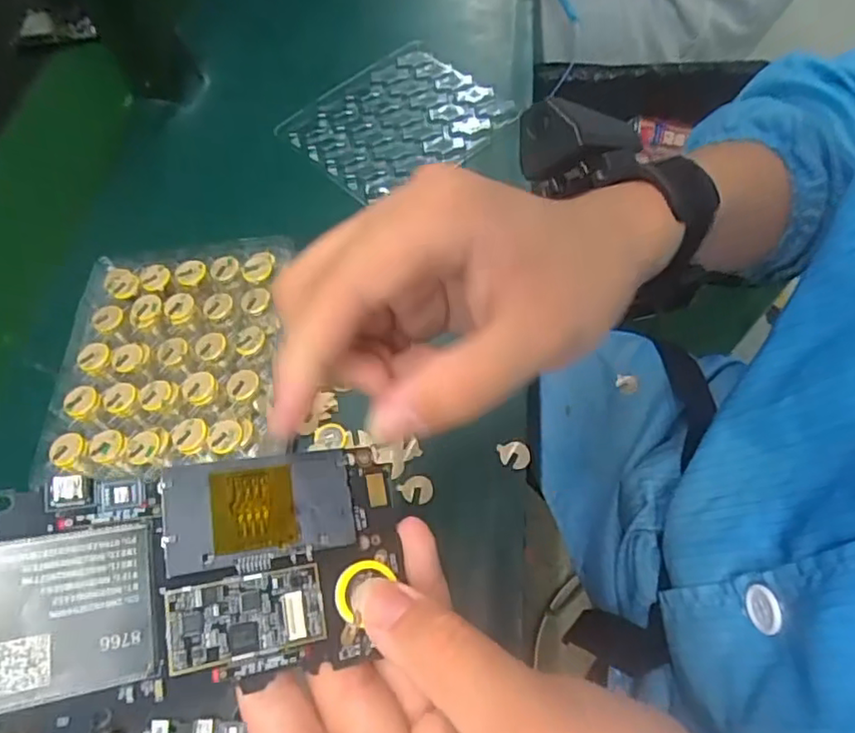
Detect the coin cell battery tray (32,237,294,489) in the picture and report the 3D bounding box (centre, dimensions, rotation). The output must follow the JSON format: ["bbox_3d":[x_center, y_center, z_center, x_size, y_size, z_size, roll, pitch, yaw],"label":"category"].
[{"bbox_3d":[-0.165,-0.010,0.386,0.143,0.023,0.163,-7,60,-1],"label":"coin cell battery tray"}]

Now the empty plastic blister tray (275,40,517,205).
[{"bbox_3d":[-0.023,-0.214,0.519,0.159,0.007,0.141,-42,64,-18],"label":"empty plastic blister tray"}]

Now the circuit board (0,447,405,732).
[{"bbox_3d":[-0.069,0.061,0.180,0.125,0.005,0.063,-2,71,-24],"label":"circuit board"}]

